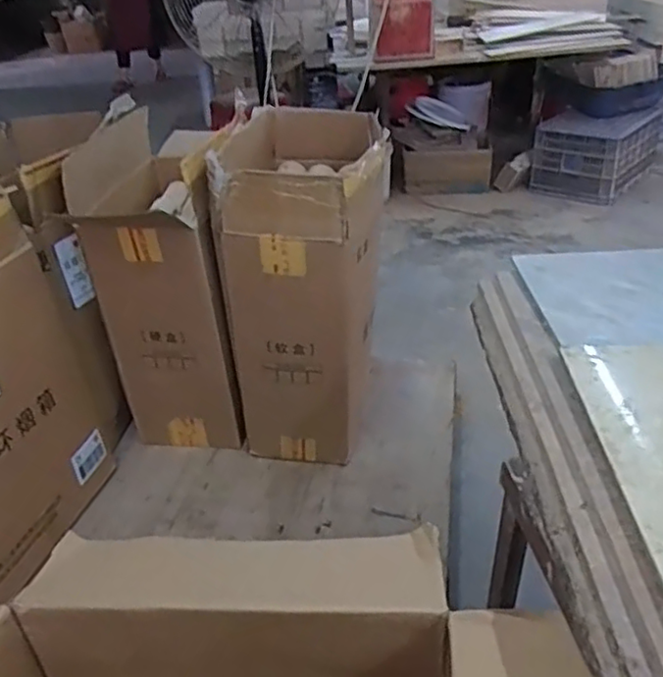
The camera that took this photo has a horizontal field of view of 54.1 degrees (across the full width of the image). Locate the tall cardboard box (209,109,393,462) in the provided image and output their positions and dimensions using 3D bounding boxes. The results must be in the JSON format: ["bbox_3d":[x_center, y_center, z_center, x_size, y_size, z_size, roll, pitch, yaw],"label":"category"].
[{"bbox_3d":[-0.028,-0.135,1.488,0.323,0.645,0.490,1,33,9],"label":"tall cardboard box"}]

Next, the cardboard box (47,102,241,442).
[{"bbox_3d":[-0.337,-0.138,1.550,0.322,0.681,0.456,4,33,13],"label":"cardboard box"}]

